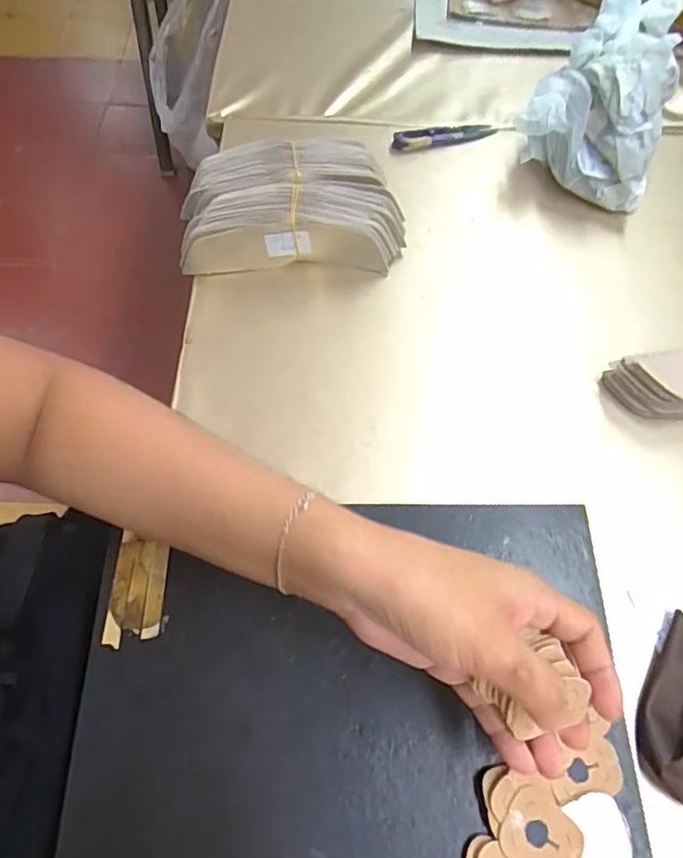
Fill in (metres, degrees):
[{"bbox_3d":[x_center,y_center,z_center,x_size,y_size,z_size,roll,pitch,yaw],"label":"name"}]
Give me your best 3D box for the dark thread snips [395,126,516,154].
[{"bbox_3d":[0.107,-0.283,0.550,0.122,0.015,0.022,-14,65,-6],"label":"dark thread snips"}]

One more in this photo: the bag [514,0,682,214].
[{"bbox_3d":[0.229,-0.299,0.509,0.120,0.101,0.172,16,66,8],"label":"bag"}]

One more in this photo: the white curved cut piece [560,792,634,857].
[{"bbox_3d":[0.131,0.208,0.290,0.031,0.005,0.039,-8,65,-3],"label":"white curved cut piece"}]

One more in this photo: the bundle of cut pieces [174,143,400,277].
[{"bbox_3d":[-0.040,-0.184,0.479,0.182,0.058,0.104,-1,65,0],"label":"bundle of cut pieces"}]

